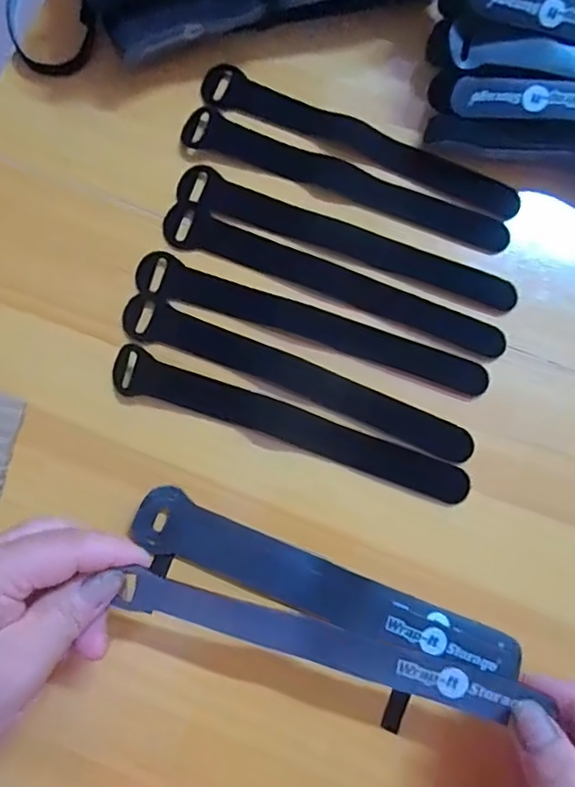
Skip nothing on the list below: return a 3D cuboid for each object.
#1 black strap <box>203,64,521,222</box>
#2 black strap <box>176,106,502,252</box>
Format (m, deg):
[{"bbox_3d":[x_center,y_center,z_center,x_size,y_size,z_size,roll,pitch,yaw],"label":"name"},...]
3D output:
[{"bbox_3d":[0.043,-0.148,0.342,0.194,0.008,0.027,23,79,4],"label":"black strap"},{"bbox_3d":[0.034,-0.124,0.337,0.192,0.011,0.026,20,79,3],"label":"black strap"}]

